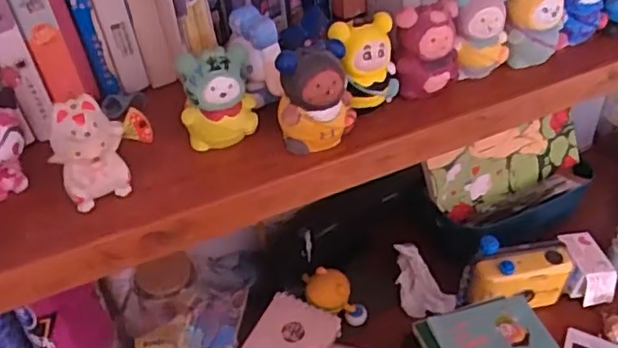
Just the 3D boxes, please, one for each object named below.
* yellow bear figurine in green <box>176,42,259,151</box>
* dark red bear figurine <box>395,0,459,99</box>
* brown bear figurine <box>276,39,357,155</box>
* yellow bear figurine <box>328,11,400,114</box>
[{"bbox_3d":[-0.046,-0.039,0.331,0.039,0.048,0.025,-18,46,-19],"label":"yellow bear figurine in green"},{"bbox_3d":[0.068,-0.070,0.359,0.036,0.047,0.026,-7,43,-8],"label":"dark red bear figurine"},{"bbox_3d":[0.004,-0.039,0.330,0.038,0.050,0.030,-4,43,-5],"label":"brown bear figurine"},{"bbox_3d":[0.032,-0.059,0.348,0.037,0.045,0.027,-16,45,-17],"label":"yellow bear figurine"}]

